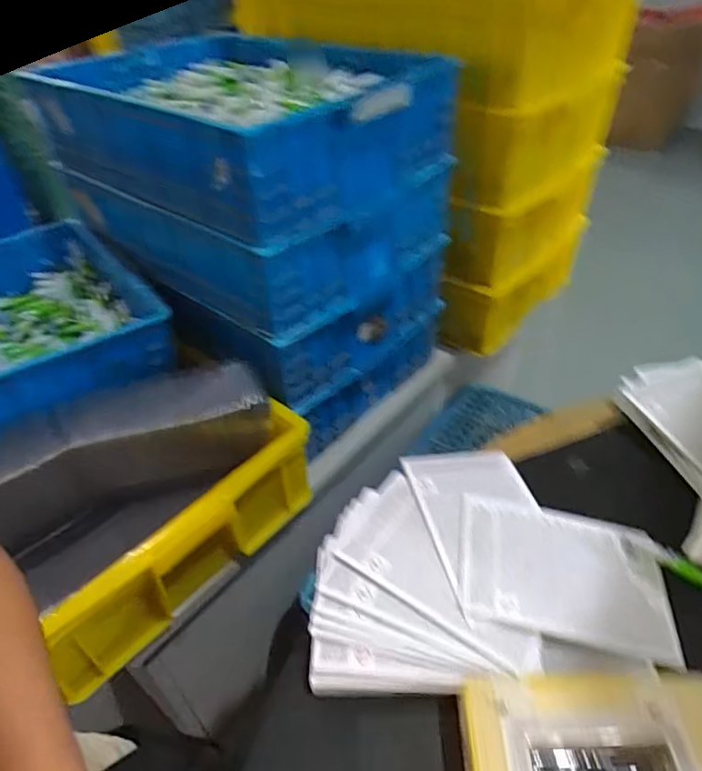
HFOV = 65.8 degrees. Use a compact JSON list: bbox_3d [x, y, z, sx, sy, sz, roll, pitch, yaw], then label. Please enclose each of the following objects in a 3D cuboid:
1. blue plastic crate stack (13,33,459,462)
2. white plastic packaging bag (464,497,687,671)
[{"bbox_3d":[-0.149,-0.247,0.862,0.503,0.450,0.370,29,51,31],"label":"blue plastic crate stack"},{"bbox_3d":[0.177,0.155,0.451,0.168,0.006,0.118,12,40,4],"label":"white plastic packaging bag"}]

